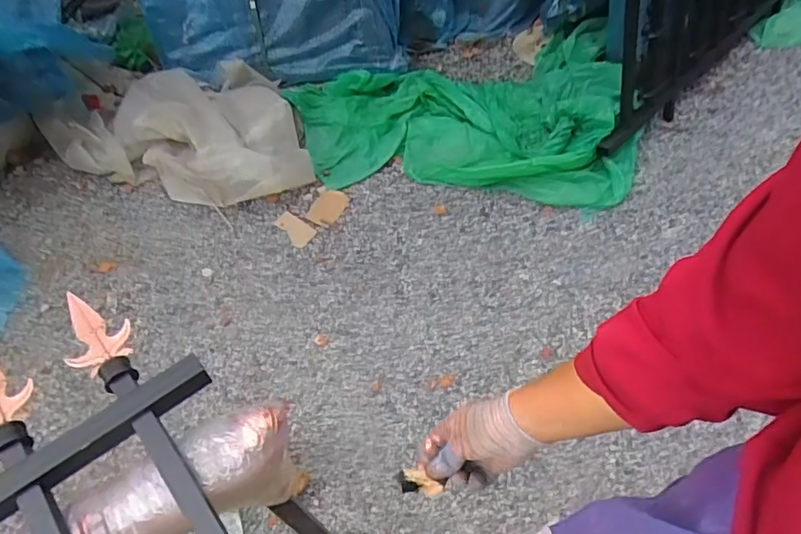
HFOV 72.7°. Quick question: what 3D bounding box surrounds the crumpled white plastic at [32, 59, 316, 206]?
[{"bbox_3d":[-0.680,-0.415,1.633,0.726,0.165,0.616,-15,60,-9],"label":"crumpled white plastic"}]

